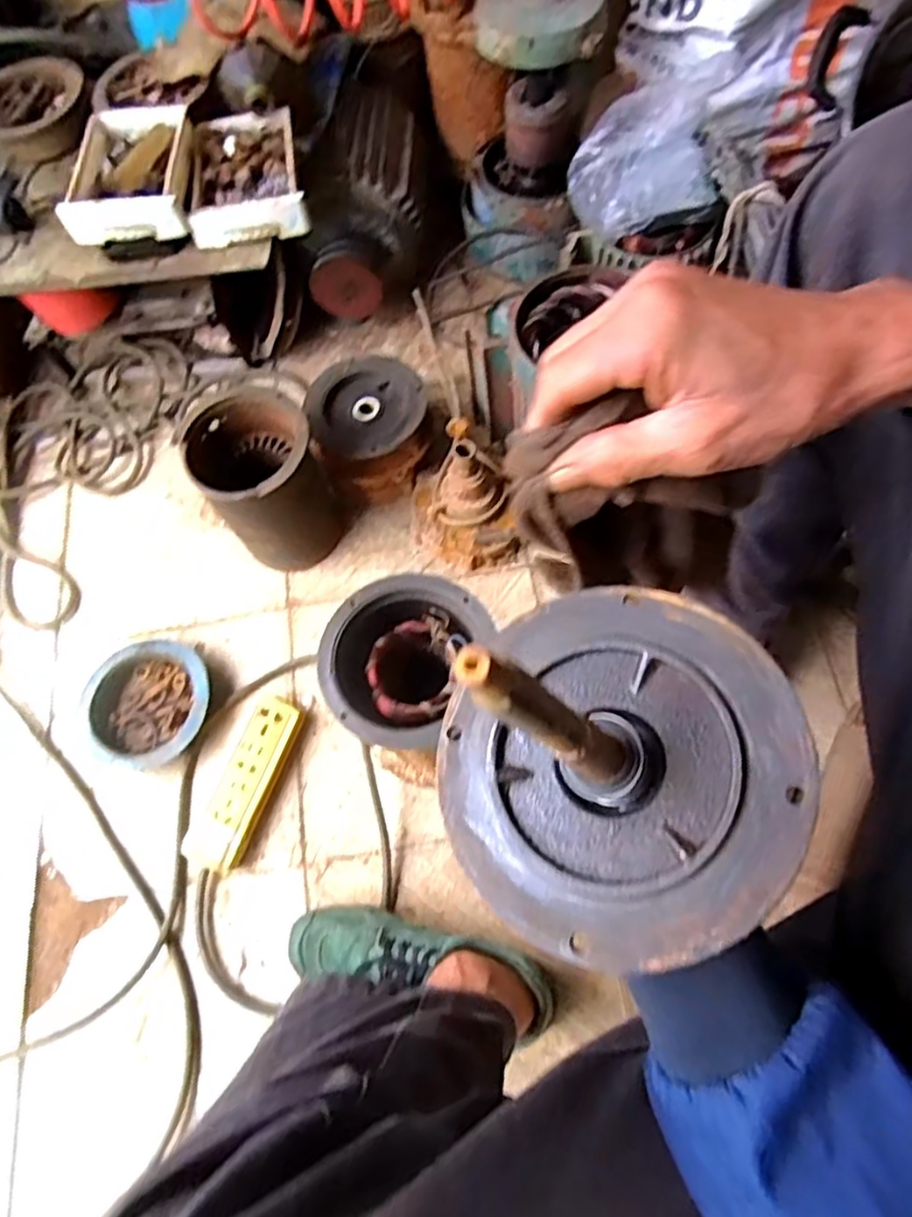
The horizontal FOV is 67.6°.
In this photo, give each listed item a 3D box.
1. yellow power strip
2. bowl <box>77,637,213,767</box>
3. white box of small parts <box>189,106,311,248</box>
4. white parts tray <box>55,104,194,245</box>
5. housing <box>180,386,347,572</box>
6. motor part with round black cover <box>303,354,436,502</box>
[{"bbox_3d":[-0.232,0.190,0.756,0.061,0.036,0.189,19,70,13],"label":"yellow power strip"},{"bbox_3d":[-0.357,0.113,0.797,0.150,0.046,0.150,-1,66,2],"label":"bowl"},{"bbox_3d":[-0.247,-0.507,0.796,0.129,0.044,0.179,-13,67,0],"label":"white box of small parts"},{"bbox_3d":[-0.376,-0.504,0.783,0.138,0.040,0.190,-8,67,2],"label":"white parts tray"},{"bbox_3d":[-0.216,-0.141,0.815,0.140,0.204,0.135,-2,67,5],"label":"housing"},{"bbox_3d":[-0.101,-0.217,0.840,0.137,0.125,0.140,-2,67,5],"label":"motor part with round black cover"}]

